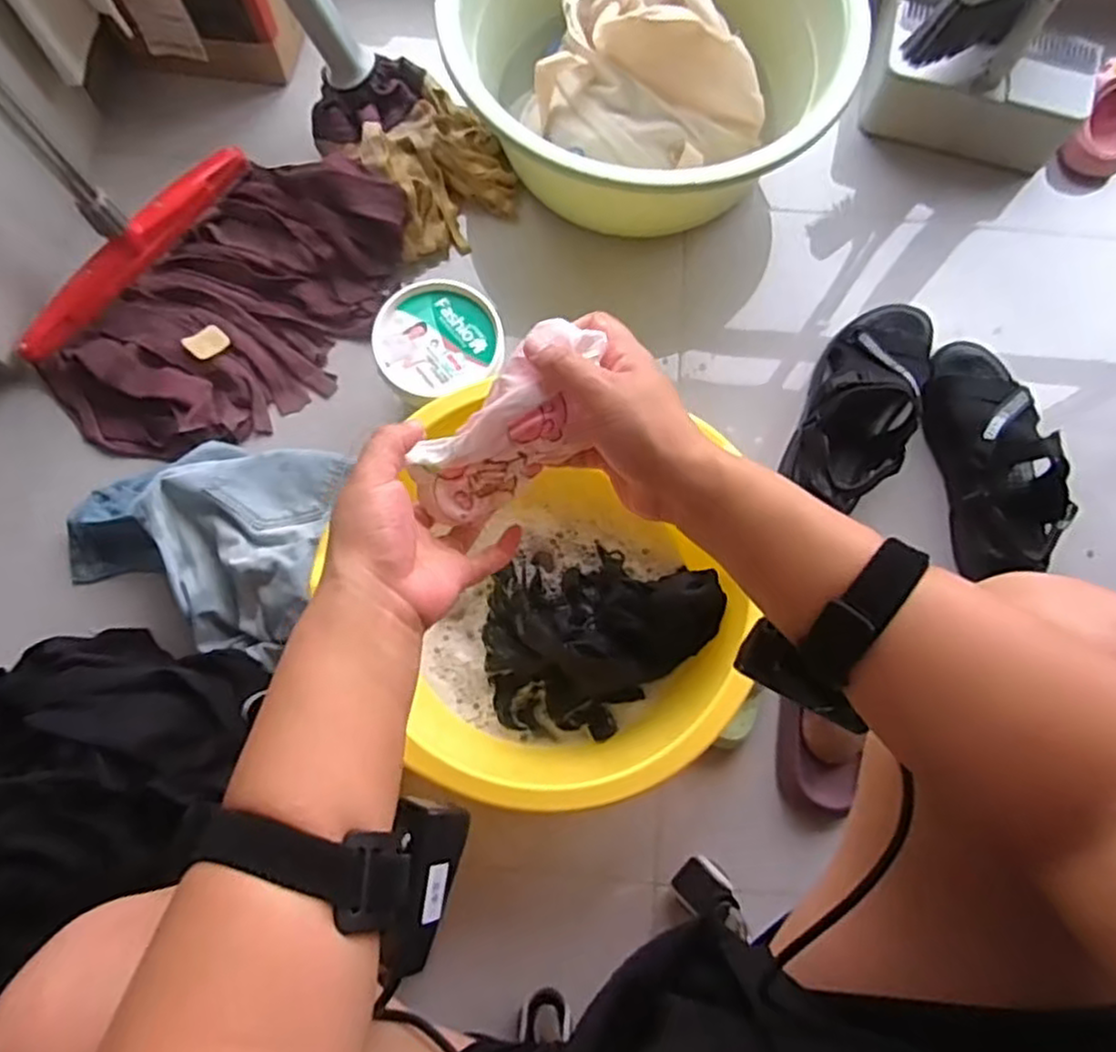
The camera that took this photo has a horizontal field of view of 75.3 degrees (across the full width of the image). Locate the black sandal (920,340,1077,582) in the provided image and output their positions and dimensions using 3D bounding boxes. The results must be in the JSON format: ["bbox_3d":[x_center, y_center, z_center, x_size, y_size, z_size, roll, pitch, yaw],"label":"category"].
[{"bbox_3d":[0.492,-0.088,0.807,0.107,0.094,0.270,-6,75,-3],"label":"black sandal"}]

